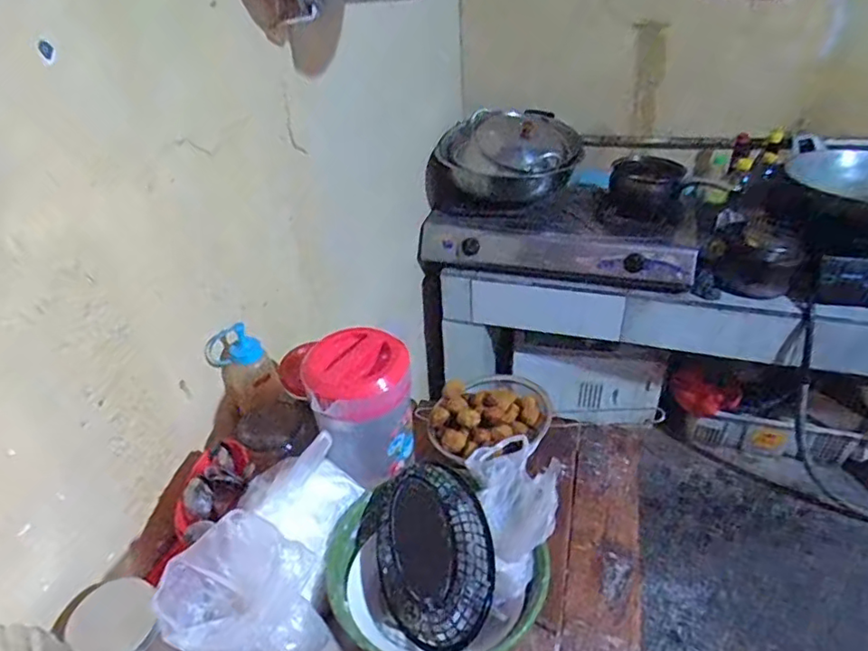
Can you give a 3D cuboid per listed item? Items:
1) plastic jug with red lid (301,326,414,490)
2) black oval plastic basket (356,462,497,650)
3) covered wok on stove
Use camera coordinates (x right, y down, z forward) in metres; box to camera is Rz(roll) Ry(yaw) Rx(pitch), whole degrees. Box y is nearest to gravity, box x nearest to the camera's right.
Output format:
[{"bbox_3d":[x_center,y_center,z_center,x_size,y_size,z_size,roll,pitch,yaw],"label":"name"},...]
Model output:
[{"bbox_3d":[-0.088,0.104,0.745,0.119,0.169,0.106,-5,37,-1],"label":"plastic jug with red lid"},{"bbox_3d":[-0.009,0.244,0.649,0.139,0.071,0.191,-7,37,-4],"label":"black oval plastic basket"},{"bbox_3d":[0.214,-0.488,1.703,0.389,0.189,0.384,7,38,15],"label":"covered wok on stove"}]

